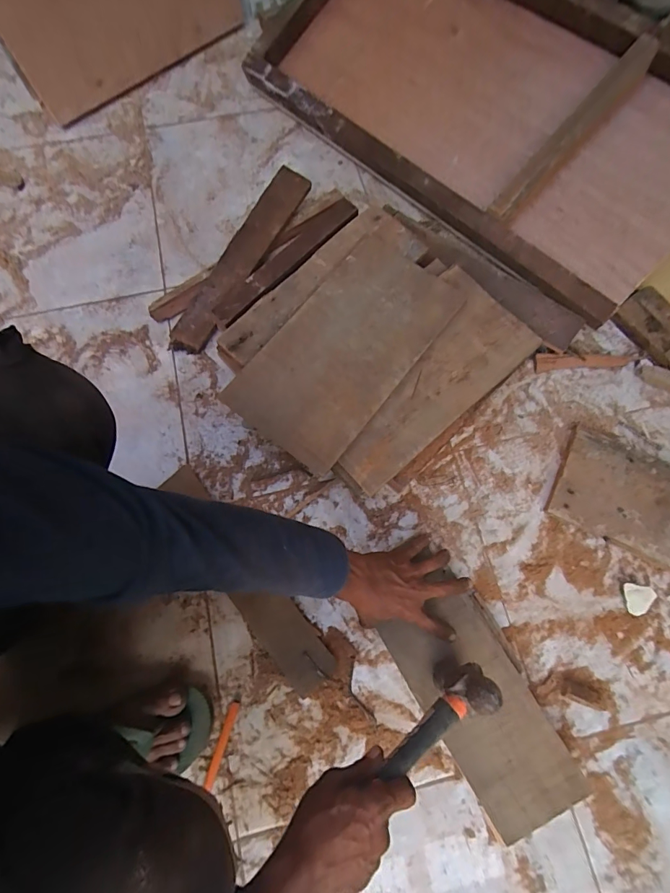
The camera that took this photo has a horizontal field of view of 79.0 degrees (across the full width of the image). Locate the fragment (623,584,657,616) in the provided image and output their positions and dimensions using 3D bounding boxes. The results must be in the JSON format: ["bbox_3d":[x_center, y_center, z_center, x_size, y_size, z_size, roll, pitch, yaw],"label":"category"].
[{"bbox_3d":[0.415,0.209,0.555,0.033,0.021,0.040,-3,73,-1],"label":"fragment"}]

